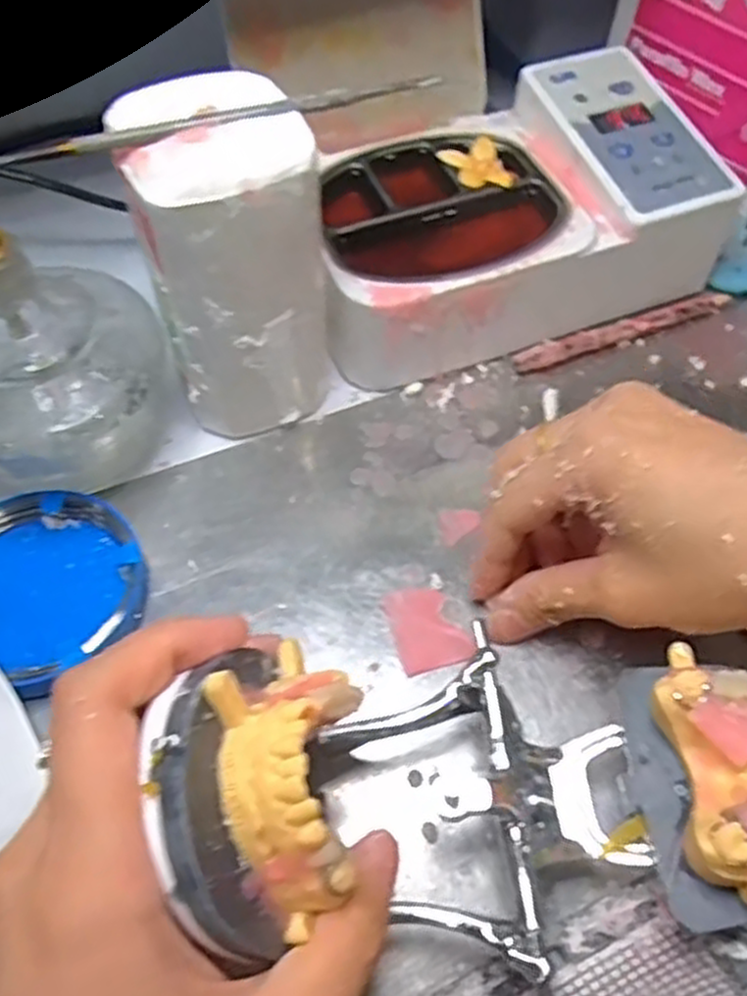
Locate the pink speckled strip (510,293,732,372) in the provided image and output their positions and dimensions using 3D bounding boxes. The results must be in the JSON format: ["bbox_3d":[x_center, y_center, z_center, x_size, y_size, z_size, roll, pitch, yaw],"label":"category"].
[{"bbox_3d":[0.118,-0.079,0.368,0.113,0.009,0.011,-18,60,-12],"label":"pink speckled strip"}]

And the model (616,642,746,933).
[{"bbox_3d":[0.101,0.075,0.215,0.048,0.034,0.067,-7,57,-4],"label":"model"}]

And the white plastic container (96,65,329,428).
[{"bbox_3d":[-0.051,-0.084,0.301,0.061,0.126,0.056,-12,58,-8],"label":"white plastic container"}]

